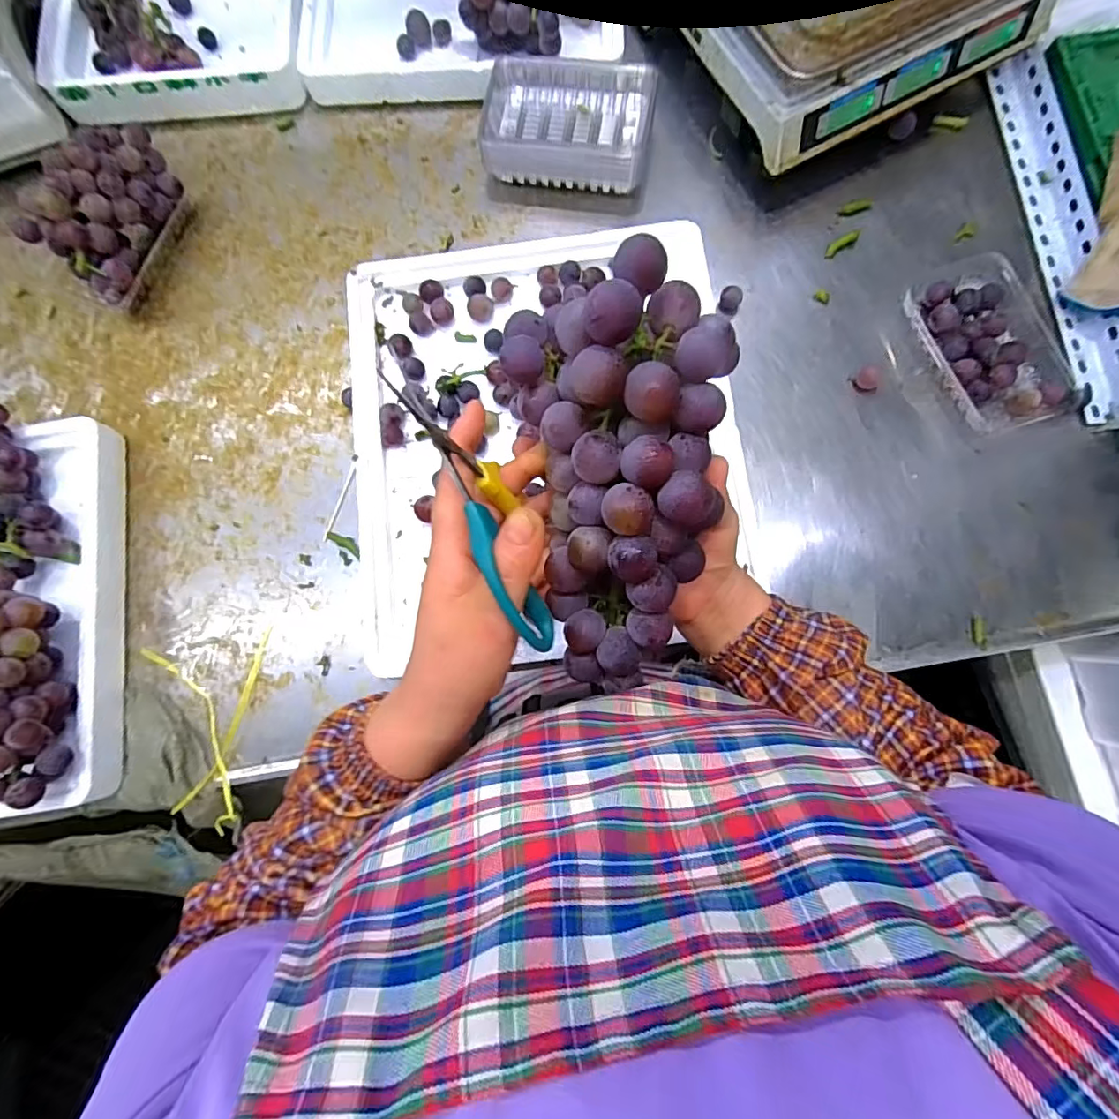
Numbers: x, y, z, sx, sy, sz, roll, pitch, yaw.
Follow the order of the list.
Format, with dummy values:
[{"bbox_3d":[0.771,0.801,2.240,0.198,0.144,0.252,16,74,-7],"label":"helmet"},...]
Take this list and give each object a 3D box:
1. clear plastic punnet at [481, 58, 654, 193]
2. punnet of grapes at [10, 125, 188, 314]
[{"bbox_3d":[0.013,-0.494,0.602,0.184,0.054,0.117,8,81,4],"label":"clear plastic punnet"},{"bbox_3d":[-0.503,-0.383,0.582,0.103,0.105,0.171,20,83,6],"label":"punnet of grapes"}]

